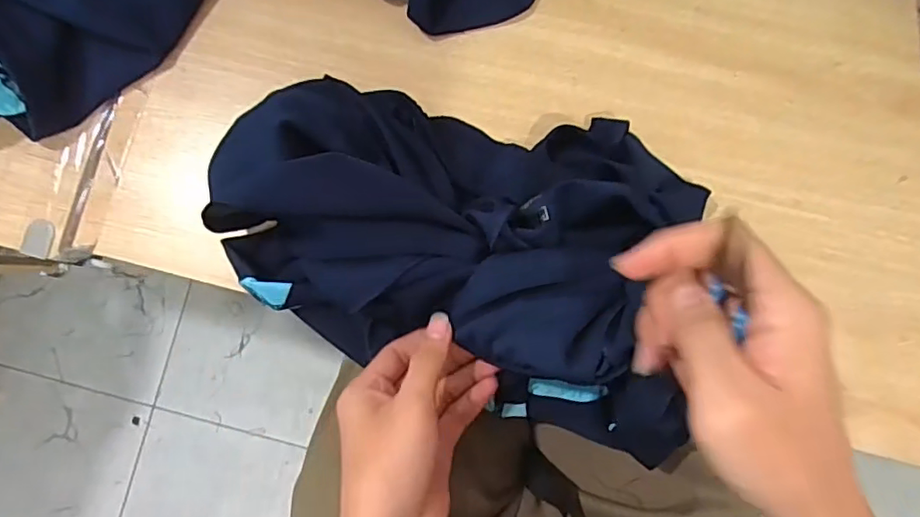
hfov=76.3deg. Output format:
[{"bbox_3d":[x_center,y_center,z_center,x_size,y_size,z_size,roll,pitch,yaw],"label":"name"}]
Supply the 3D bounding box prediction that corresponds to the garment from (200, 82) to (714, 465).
[{"bbox_3d":[-0.005,-0.015,0.397,0.315,0.098,0.197,14,85,2],"label":"garment"}]

